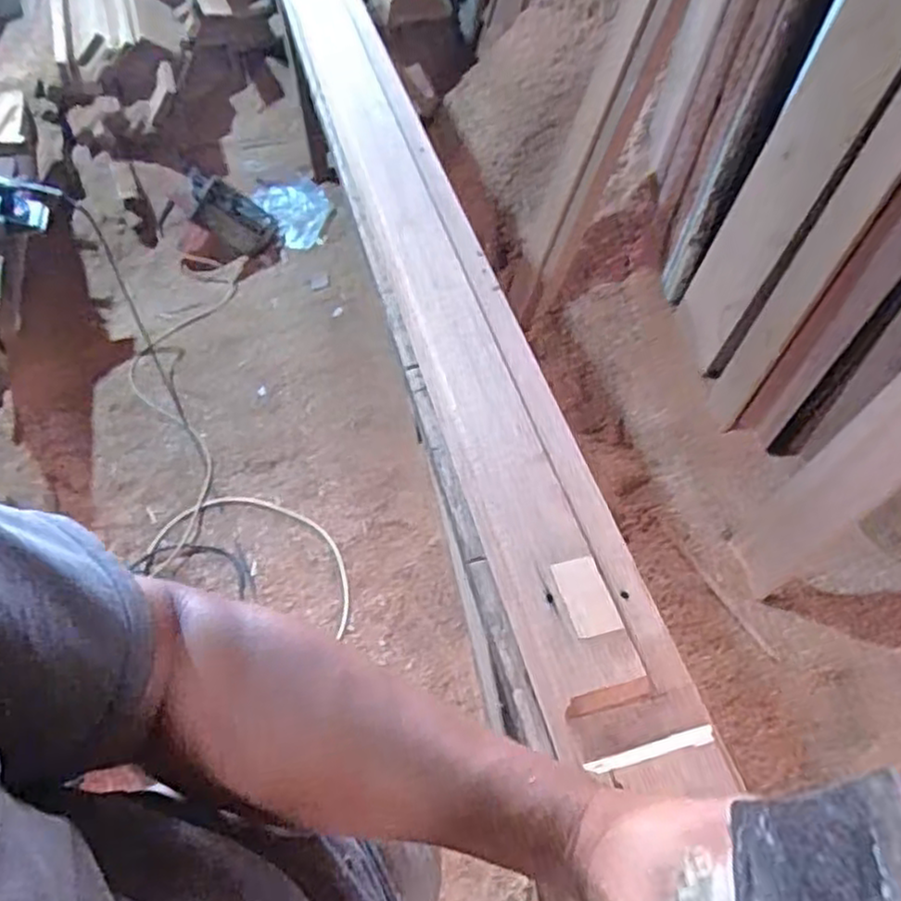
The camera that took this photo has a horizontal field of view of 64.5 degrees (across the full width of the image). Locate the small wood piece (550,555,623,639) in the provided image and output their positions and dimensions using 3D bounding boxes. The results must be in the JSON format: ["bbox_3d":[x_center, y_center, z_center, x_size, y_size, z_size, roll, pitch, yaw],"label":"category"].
[{"bbox_3d":[0.100,0.110,0.533,0.036,0.008,0.061,-11,57,-6],"label":"small wood piece"}]

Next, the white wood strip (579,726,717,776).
[{"bbox_3d":[0.132,0.200,0.474,0.087,0.008,0.011,-12,57,-7],"label":"white wood strip"}]

